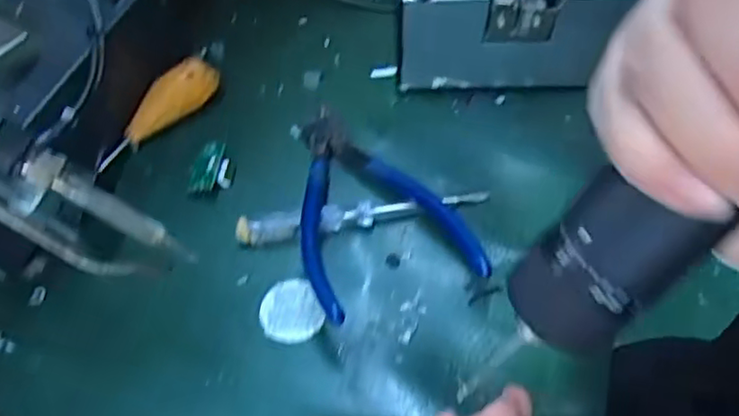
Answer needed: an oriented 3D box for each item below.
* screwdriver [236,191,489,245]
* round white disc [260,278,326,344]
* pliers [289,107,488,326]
[{"bbox_3d":[-0.003,0.005,0.364,0.138,0.013,0.019,-6,62,-1],"label":"screwdriver"},{"bbox_3d":[-0.042,0.054,0.343,0.031,0.004,0.035,-27,64,-12],"label":"round white disc"},{"bbox_3d":[-0.001,-0.007,0.368,0.091,0.017,0.123,-19,63,-8],"label":"pliers"}]

